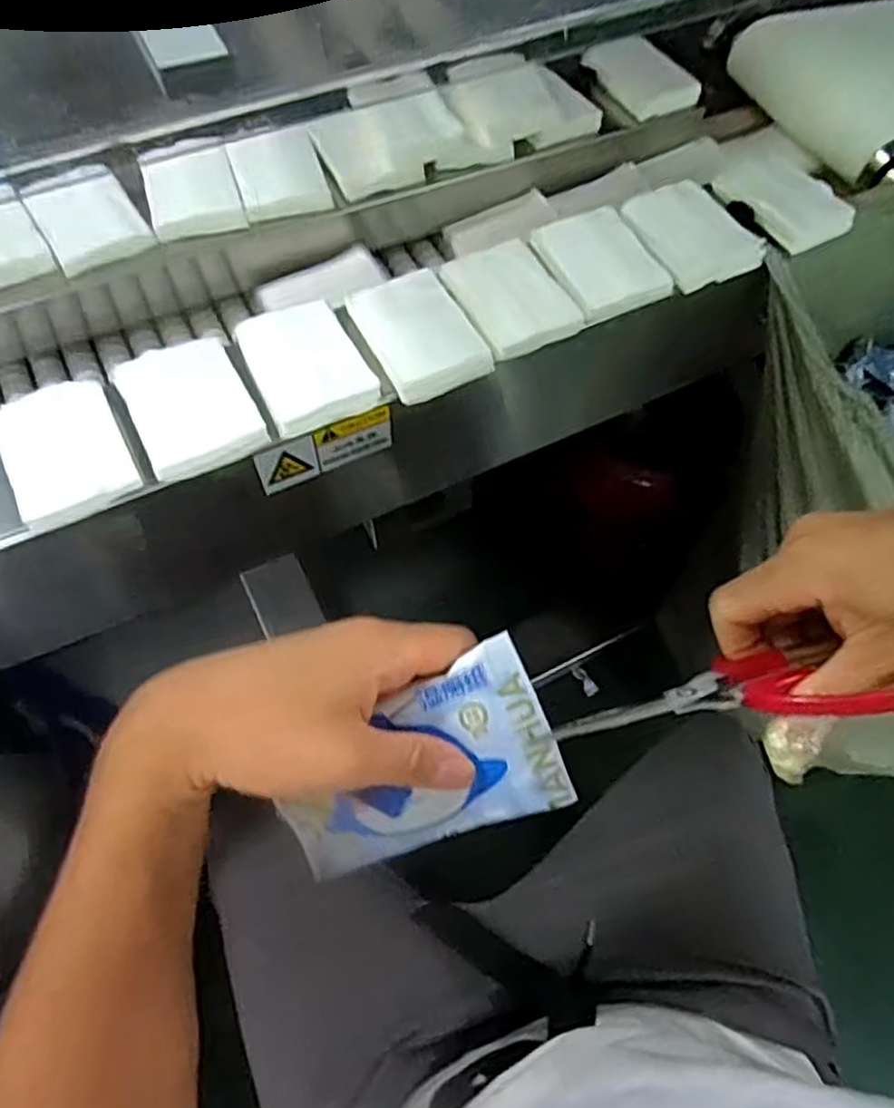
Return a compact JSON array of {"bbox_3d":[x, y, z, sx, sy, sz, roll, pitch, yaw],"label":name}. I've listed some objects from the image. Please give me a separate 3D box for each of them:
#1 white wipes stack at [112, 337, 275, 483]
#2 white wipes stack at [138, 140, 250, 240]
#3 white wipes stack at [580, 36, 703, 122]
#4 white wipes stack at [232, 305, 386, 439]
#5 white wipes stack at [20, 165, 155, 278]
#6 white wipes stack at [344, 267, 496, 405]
[{"bbox_3d":[-0.178,-0.106,0.489,0.077,0.010,0.110,-25,67,-15],"label":"white wipes stack"},{"bbox_3d":[-0.210,-0.300,0.585,0.071,0.026,0.086,-17,65,-11],"label":"white wipes stack"},{"bbox_3d":[0.183,-0.456,0.676,0.070,0.023,0.098,-28,67,-16],"label":"white wipes stack"},{"bbox_3d":[-0.101,-0.137,0.506,0.074,0.013,0.104,-22,66,-14],"label":"white wipes stack"},{"bbox_3d":[-0.287,-0.270,0.564,0.072,0.013,0.105,-30,68,-17],"label":"white wipes stack"},{"bbox_3d":[-0.022,-0.163,0.522,0.073,0.017,0.104,-24,67,-15],"label":"white wipes stack"}]

